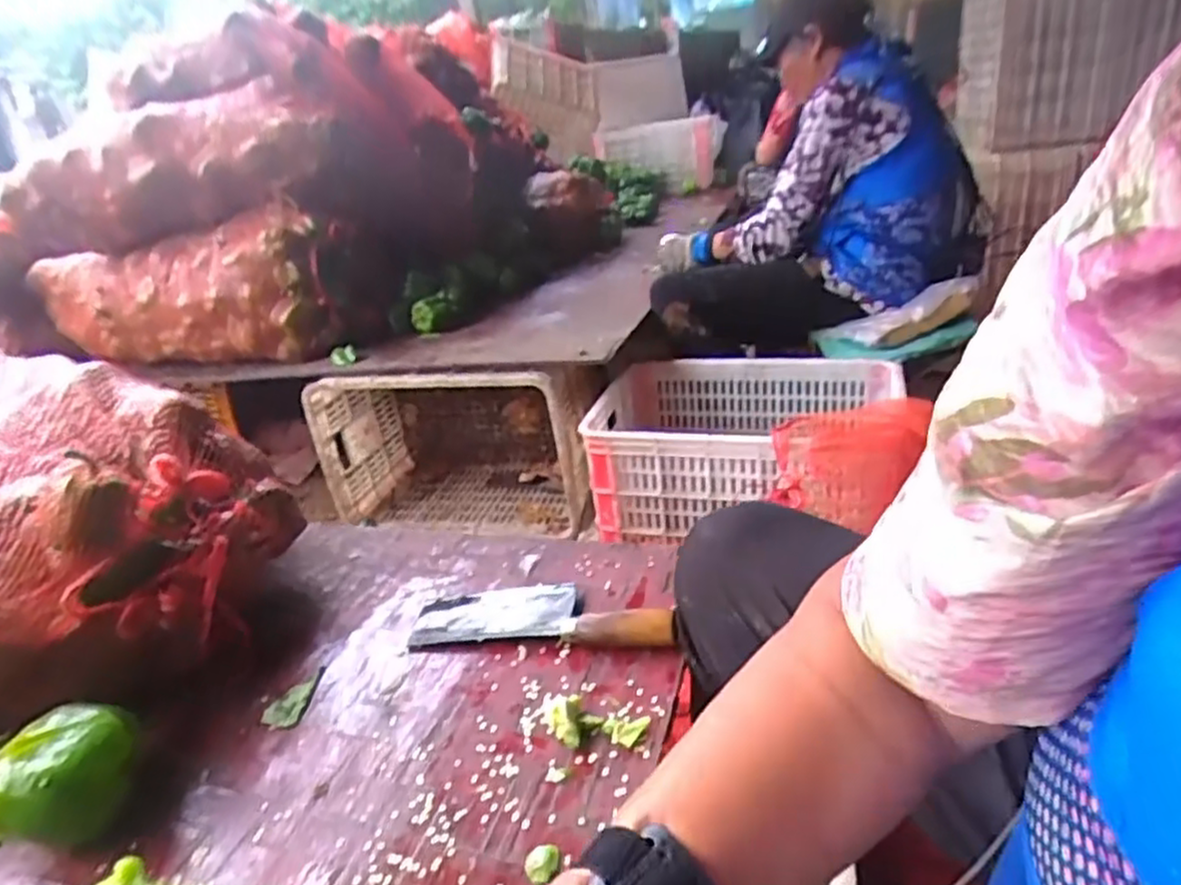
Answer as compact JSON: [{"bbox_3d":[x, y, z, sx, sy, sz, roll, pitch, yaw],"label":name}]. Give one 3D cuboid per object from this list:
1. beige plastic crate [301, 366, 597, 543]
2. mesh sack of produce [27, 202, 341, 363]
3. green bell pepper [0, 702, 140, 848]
[{"bbox_3d":[-0.253,-0.026,1.533,0.542,0.356,0.327,2,28,18],"label":"beige plastic crate"},{"bbox_3d":[-0.880,-0.332,1.570,0.716,0.261,0.217,5,29,23],"label":"mesh sack of produce"},{"bbox_3d":[-0.372,0.231,0.510,0.087,0.064,0.082,-6,26,3],"label":"green bell pepper"}]

